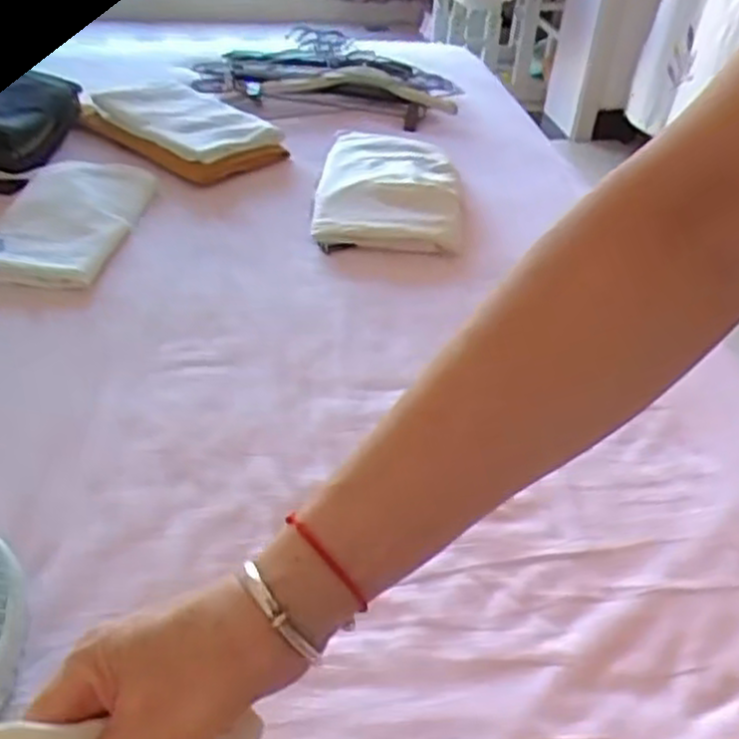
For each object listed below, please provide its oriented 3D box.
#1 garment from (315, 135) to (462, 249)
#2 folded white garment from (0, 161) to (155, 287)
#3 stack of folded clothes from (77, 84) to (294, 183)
[{"bbox_3d":[0.026,-0.239,0.996,0.178,0.037,0.285,5,39,1],"label":"garment"},{"bbox_3d":[-0.341,-0.172,0.880,0.153,0.022,0.234,2,39,-3],"label":"folded white garment"},{"bbox_3d":[-0.252,-0.340,1.077,0.210,0.050,0.248,-27,49,-33],"label":"stack of folded clothes"}]

